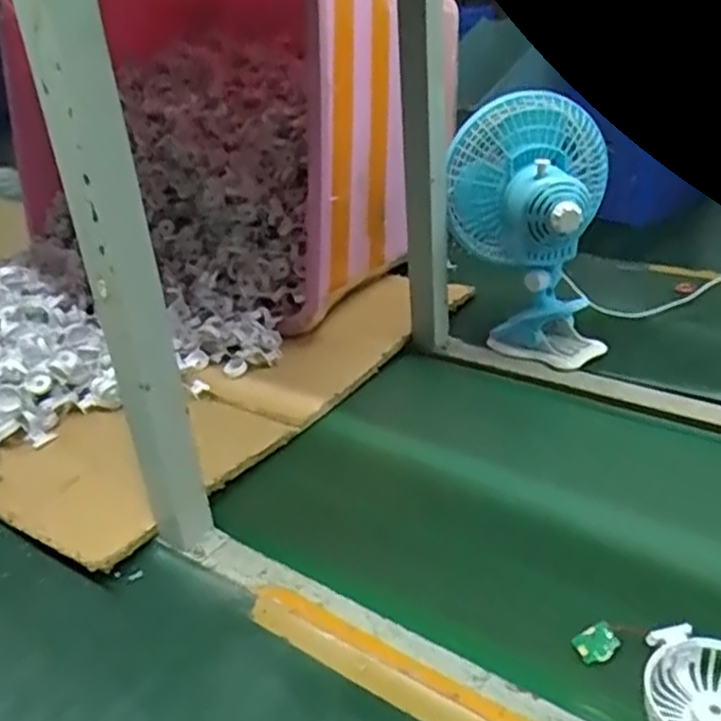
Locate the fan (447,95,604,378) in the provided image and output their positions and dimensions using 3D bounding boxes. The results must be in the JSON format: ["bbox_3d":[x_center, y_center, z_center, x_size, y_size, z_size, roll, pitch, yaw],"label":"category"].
[{"bbox_3d":[0.199,-0.151,0.882,0.176,0.294,0.139,1,31,14],"label":"fan"}]

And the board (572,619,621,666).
[{"bbox_3d":[0.176,0.212,0.547,0.035,0.008,0.025,-17,68,-20],"label":"board"}]

